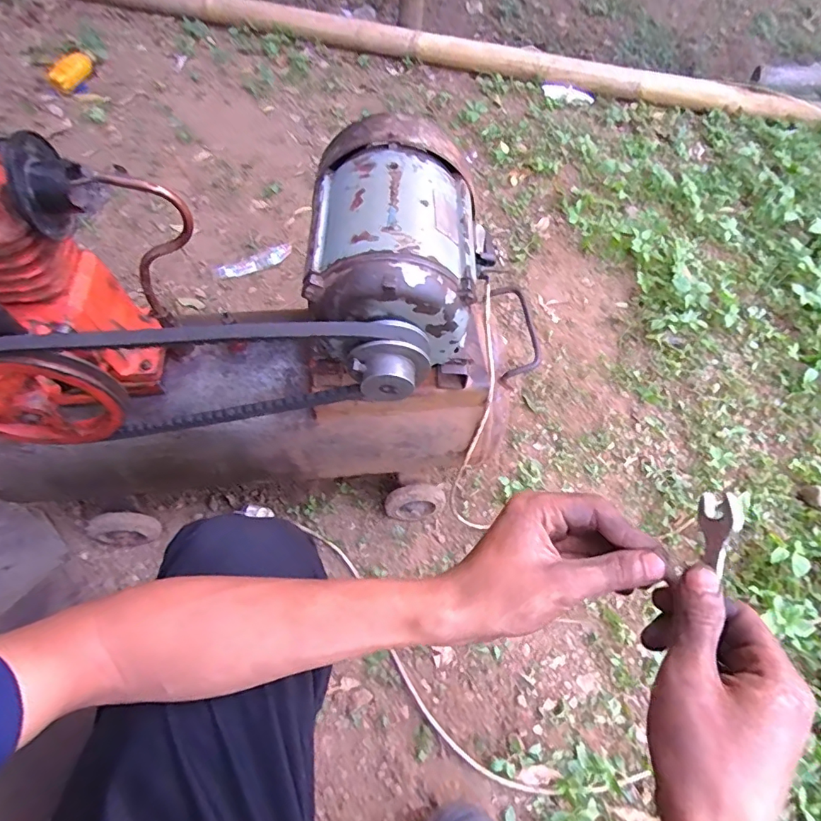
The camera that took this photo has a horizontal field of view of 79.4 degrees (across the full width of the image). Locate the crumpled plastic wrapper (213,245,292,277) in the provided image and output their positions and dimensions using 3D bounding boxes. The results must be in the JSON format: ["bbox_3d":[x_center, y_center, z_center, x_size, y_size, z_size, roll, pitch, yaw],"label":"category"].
[{"bbox_3d":[-0.353,-0.333,1.114,0.173,0.030,0.030,-21,60,-12],"label":"crumpled plastic wrapper"}]

